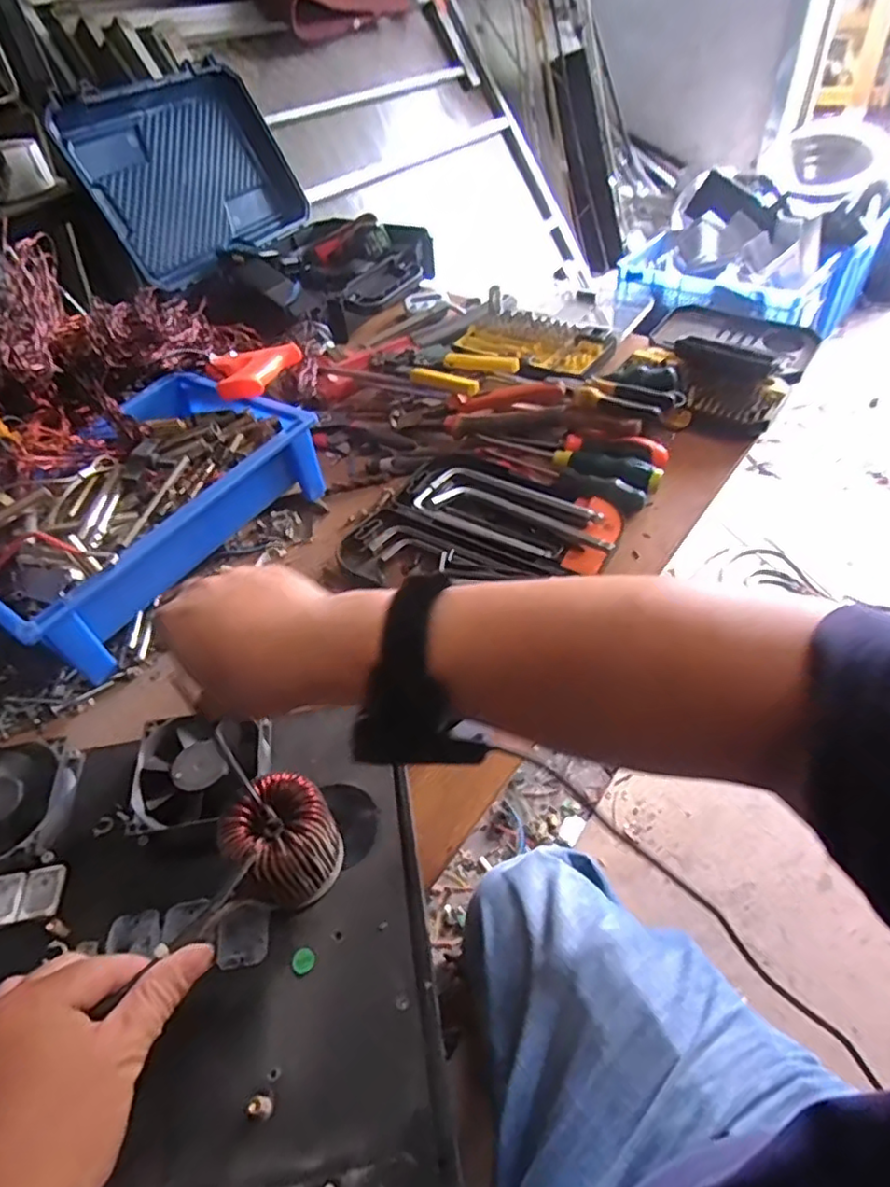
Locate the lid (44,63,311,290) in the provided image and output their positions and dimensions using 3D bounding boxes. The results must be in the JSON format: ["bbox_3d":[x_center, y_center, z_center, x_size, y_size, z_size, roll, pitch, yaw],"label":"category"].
[{"bbox_3d":[-0.371,-0.637,0.951,0.049,0.244,0.353,0,42,44],"label":"lid"}]

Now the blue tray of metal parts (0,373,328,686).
[{"bbox_3d":[-0.284,-0.083,0.572,0.210,0.085,0.302,20,52,24],"label":"blue tray of metal parts"}]

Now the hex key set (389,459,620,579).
[{"bbox_3d":[0.057,-0.076,0.591,0.209,0.016,0.100,21,52,25],"label":"hex key set"}]

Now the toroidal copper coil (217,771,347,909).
[{"bbox_3d":[-0.088,0.142,0.359,0.050,0.068,0.053,-3,46,4],"label":"toroidal copper coil"}]

